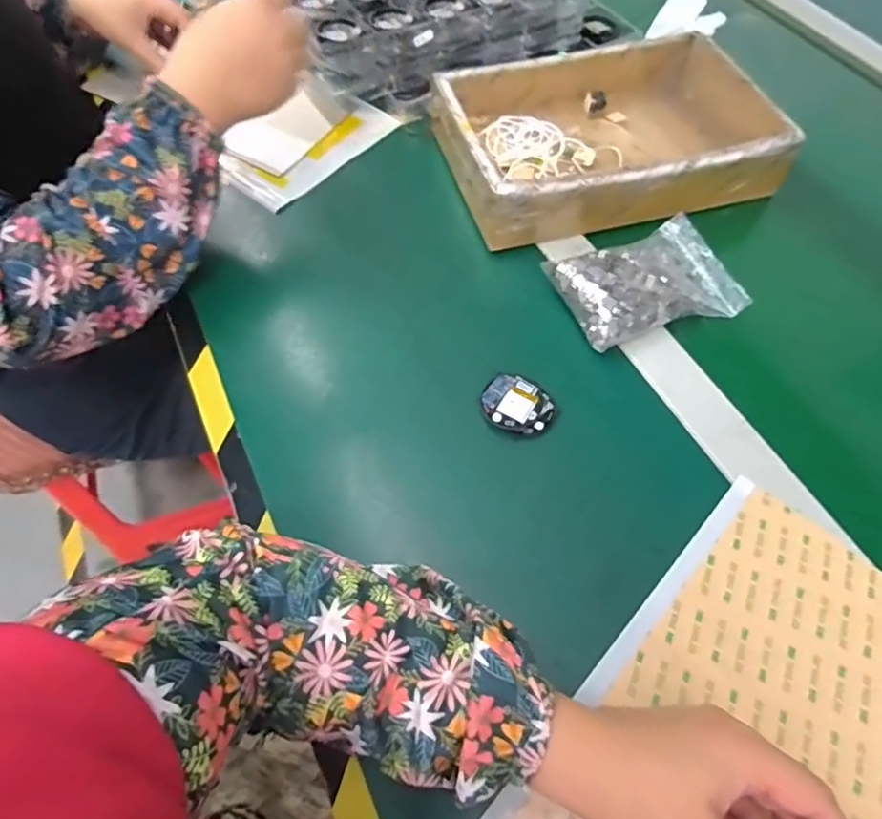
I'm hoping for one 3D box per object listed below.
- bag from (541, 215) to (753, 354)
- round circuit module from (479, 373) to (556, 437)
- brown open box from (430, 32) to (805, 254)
[{"bbox_3d":[0.159,-0.098,0.453,0.132,0.044,0.089,-19,61,-9],"label":"bag"},{"bbox_3d":[0.054,-0.002,0.406,0.049,0.012,0.040,23,63,14],"label":"round circuit module"},{"bbox_3d":[0.147,-0.249,0.527,0.273,0.074,0.194,-14,60,-6],"label":"brown open box"}]

